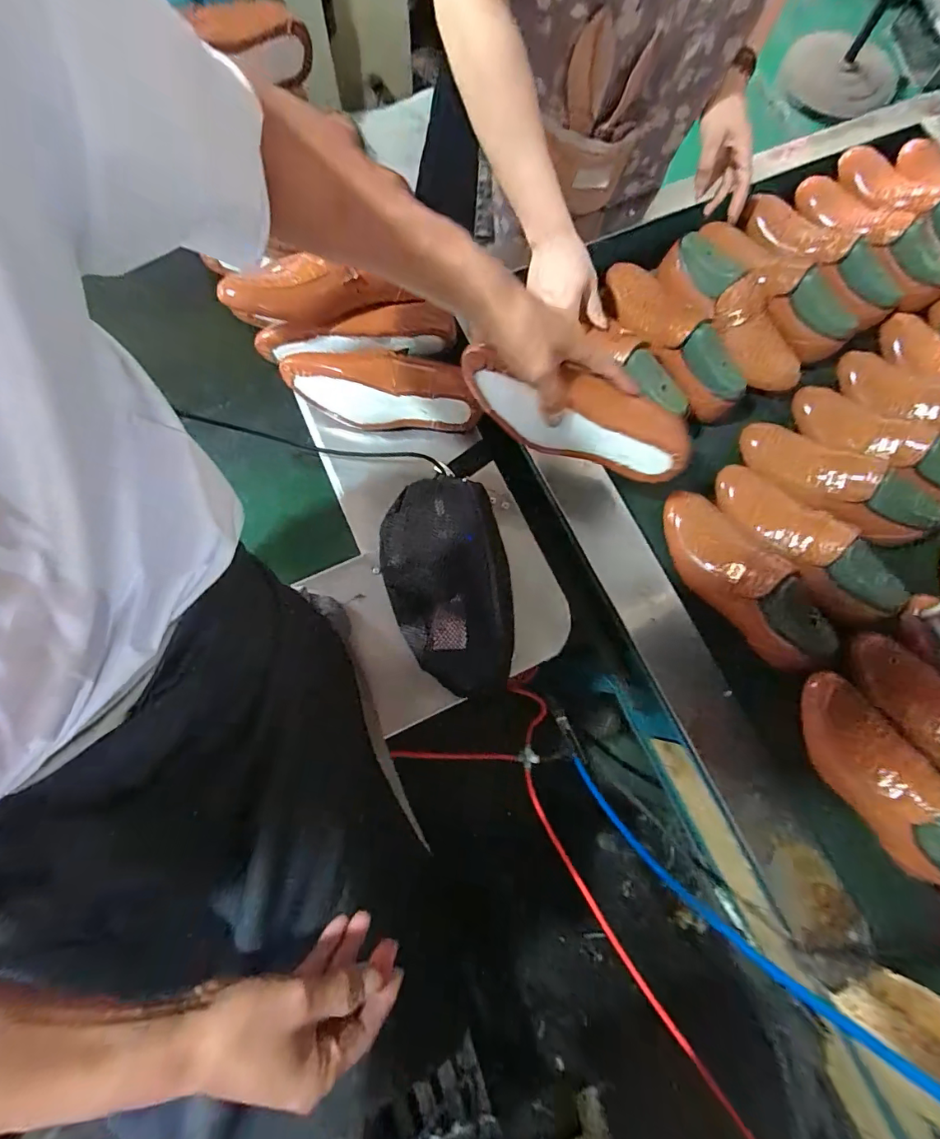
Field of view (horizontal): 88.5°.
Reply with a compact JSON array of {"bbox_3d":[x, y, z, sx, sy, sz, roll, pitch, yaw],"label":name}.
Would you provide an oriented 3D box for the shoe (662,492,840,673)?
[{"bbox_3d":[0.332,0.010,0.587,0.083,0.077,0.245,-39,81,-9],"label":"shoe"}]

